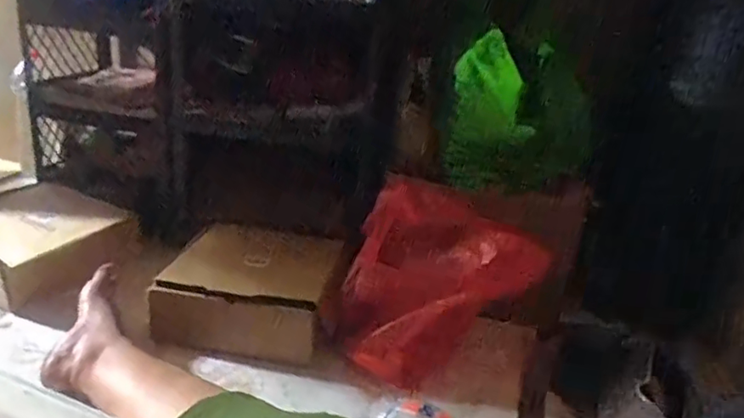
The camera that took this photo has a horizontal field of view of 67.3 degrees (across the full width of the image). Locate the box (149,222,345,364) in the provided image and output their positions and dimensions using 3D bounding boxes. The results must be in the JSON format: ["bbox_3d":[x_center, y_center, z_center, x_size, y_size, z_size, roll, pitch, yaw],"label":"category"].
[{"bbox_3d":[-0.198,0.125,0.979,0.248,0.110,0.282,9,22,4],"label":"box"}]

